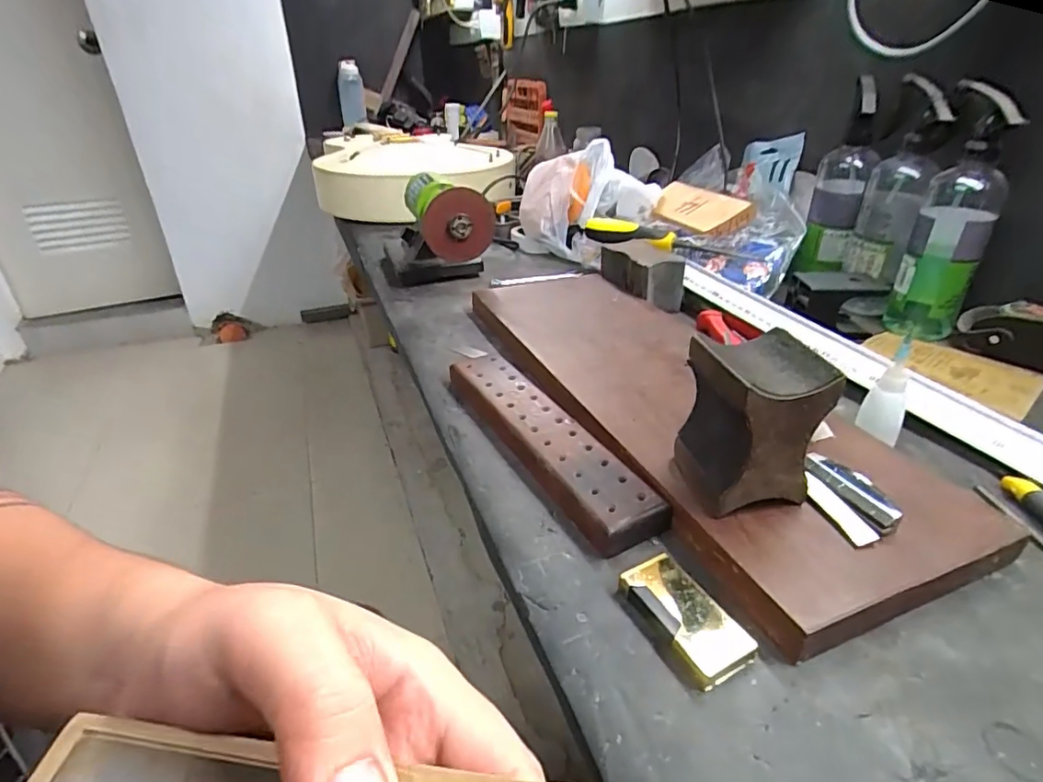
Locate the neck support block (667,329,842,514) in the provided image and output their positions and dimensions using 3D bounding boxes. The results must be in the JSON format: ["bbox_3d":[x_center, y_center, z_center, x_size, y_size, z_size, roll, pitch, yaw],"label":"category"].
[{"bbox_3d":[0.133,0.022,0.329,0.065,0.097,0.065,-7,31,-11],"label":"neck support block"}]

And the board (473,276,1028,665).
[{"bbox_3d":[0.104,-0.017,0.489,0.160,0.029,0.518,-12,33,-19],"label":"board"}]

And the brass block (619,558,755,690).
[{"bbox_3d":[0.086,0.119,0.292,0.034,0.016,0.069,-15,34,-23],"label":"brass block"}]

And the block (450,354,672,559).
[{"bbox_3d":[0.012,0.033,0.428,0.050,0.024,0.244,-16,34,-25],"label":"block"}]

